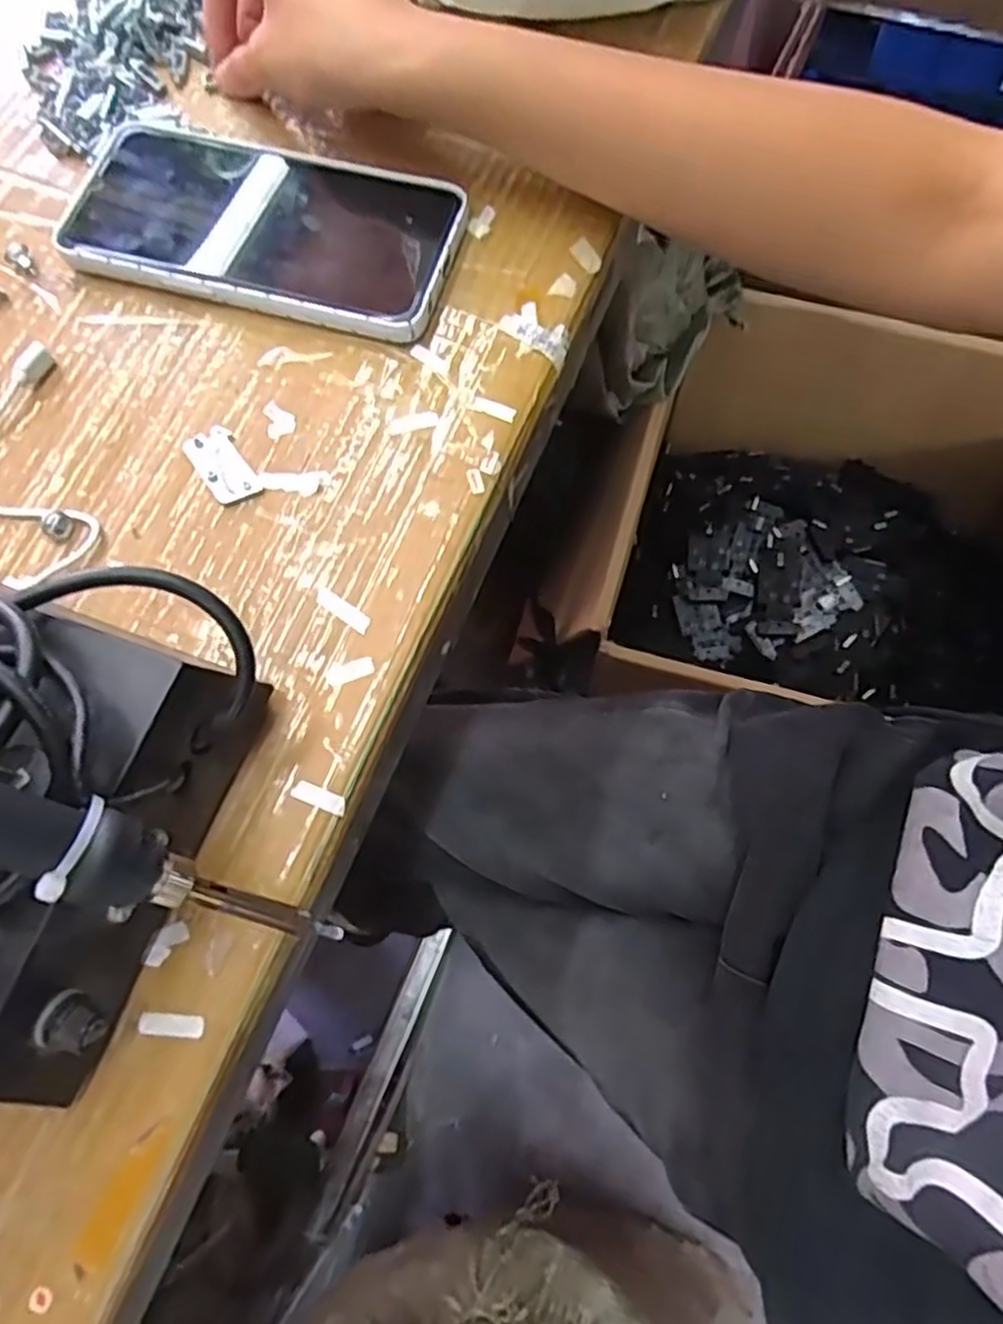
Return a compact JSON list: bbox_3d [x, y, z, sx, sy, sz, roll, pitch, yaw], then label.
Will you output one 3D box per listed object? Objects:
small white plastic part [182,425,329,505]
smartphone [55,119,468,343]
[{"bbox_3d":[-0.099,-0.073,0.290,0.056,0.004,0.027,25,75,9],"label":"small white plastic part"},{"bbox_3d":[-0.103,-0.188,0.322,0.166,0.014,0.080,16,73,6],"label":"smartphone"}]

